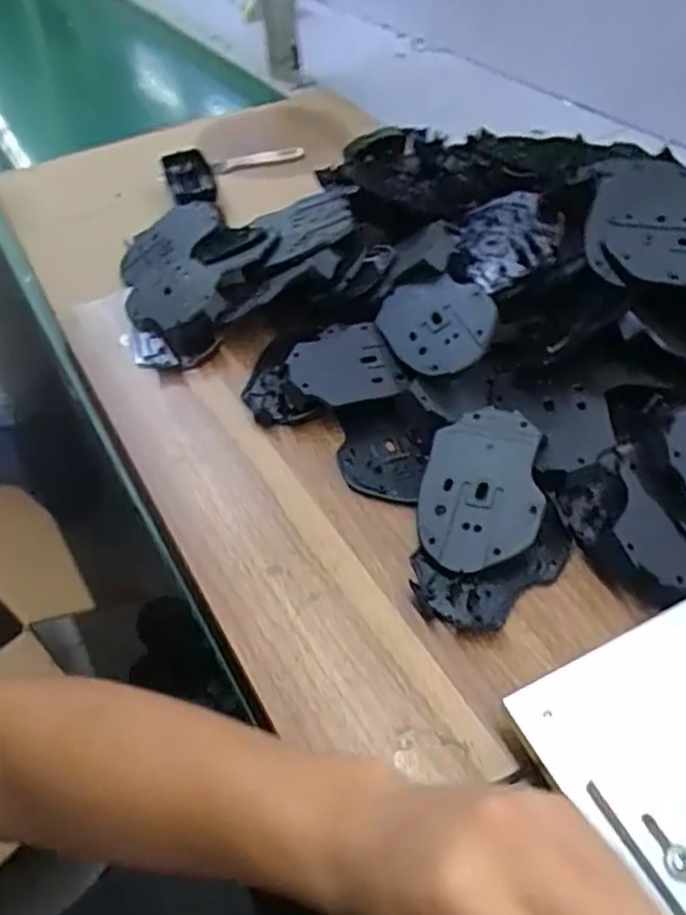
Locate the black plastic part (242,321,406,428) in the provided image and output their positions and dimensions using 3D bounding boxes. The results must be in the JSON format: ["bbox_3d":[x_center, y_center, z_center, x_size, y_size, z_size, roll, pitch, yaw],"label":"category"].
[{"bbox_3d":[-0.016,-0.059,0.514,0.108,0.030,0.079,-19,49,-11],"label":"black plastic part"}]

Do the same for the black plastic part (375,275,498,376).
[{"bbox_3d":[0.066,-0.101,0.503,0.073,0.009,0.097,-40,47,12],"label":"black plastic part"}]

